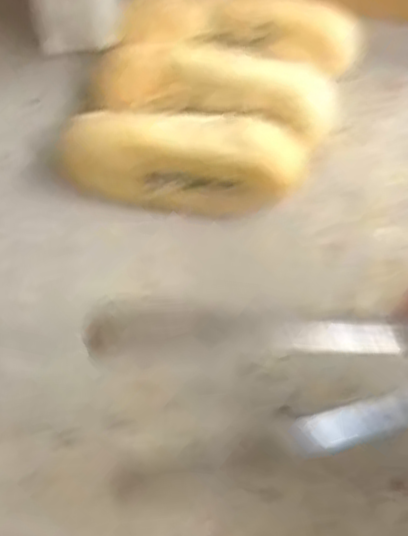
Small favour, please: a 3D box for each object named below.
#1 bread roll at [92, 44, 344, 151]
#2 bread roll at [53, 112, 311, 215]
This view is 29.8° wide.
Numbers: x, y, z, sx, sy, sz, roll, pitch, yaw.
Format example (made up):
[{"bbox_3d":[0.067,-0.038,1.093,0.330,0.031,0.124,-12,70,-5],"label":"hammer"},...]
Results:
[{"bbox_3d":[0.007,-0.109,0.481,0.149,0.049,0.056,14,81,4],"label":"bread roll"},{"bbox_3d":[-0.012,-0.066,0.473,0.149,0.056,0.057,4,80,2],"label":"bread roll"}]

